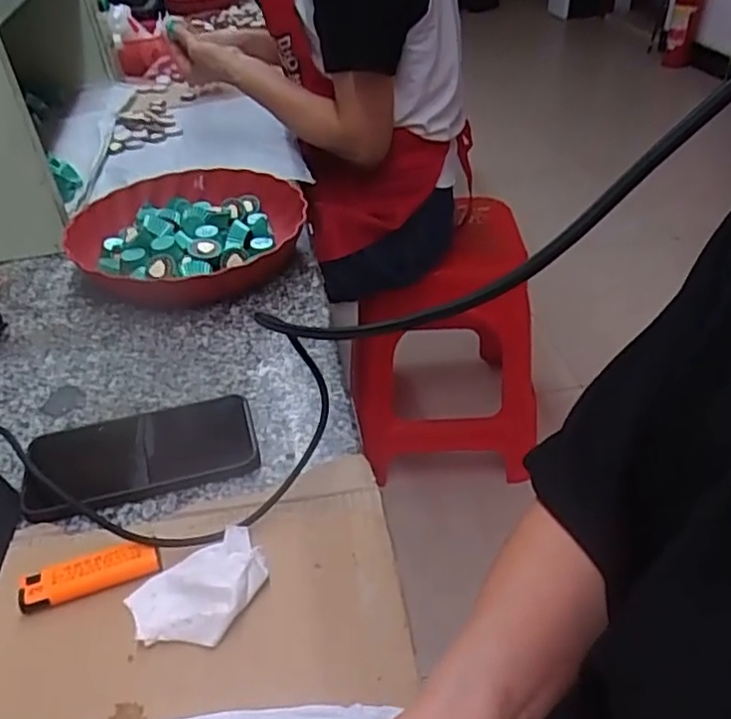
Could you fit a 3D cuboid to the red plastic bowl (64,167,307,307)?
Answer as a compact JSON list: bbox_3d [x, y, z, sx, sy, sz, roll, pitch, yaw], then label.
[{"bbox_3d":[-0.186,-0.133,0.724,0.233,0.060,0.249,-2,40,2],"label":"red plastic bowl"}]

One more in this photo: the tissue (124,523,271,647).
[{"bbox_3d":[-0.094,0.134,0.383,0.079,0.020,0.059,-29,46,-27],"label":"tissue"}]

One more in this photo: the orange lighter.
[{"bbox_3d":[-0.167,0.131,0.401,0.079,0.014,0.025,-16,41,-14],"label":"orange lighter"}]

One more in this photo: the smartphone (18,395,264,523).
[{"bbox_3d":[-0.165,0.068,0.489,0.160,0.015,0.080,-14,41,-12],"label":"smartphone"}]

